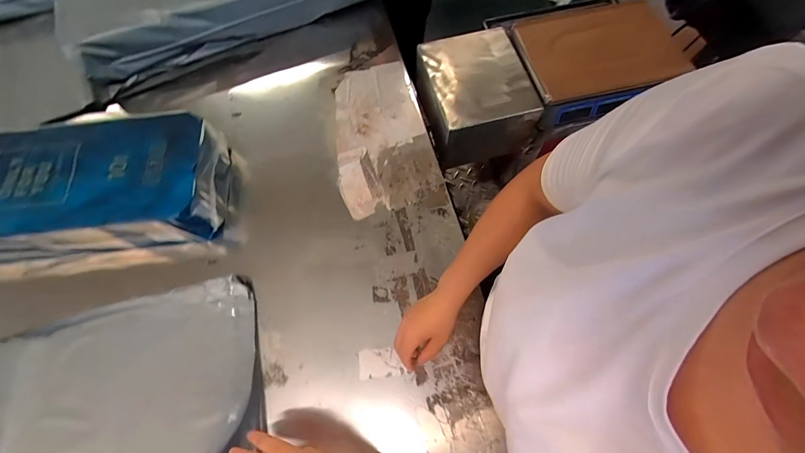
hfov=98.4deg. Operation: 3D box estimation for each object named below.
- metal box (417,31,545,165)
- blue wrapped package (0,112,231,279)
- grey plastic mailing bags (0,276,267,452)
[{"bbox_3d":[0.158,-0.298,0.788,0.211,0.149,0.243,-17,69,-5],"label":"metal box"},{"bbox_3d":[-0.626,-0.059,0.669,0.543,0.145,0.218,-7,69,-3],"label":"blue wrapped package"},{"bbox_3d":[-0.529,0.324,0.538,0.603,0.030,0.374,-13,69,-5],"label":"grey plastic mailing bags"}]

